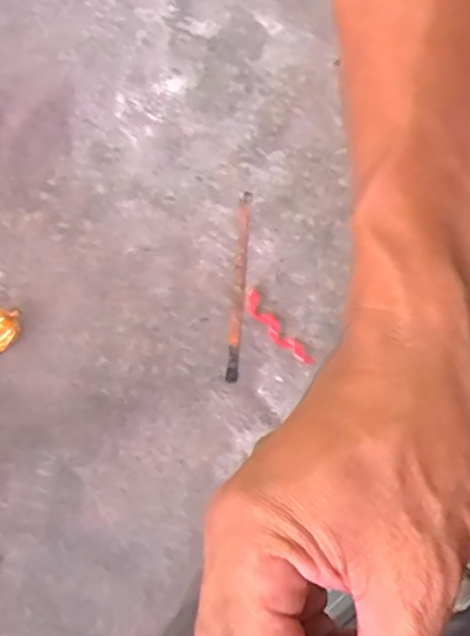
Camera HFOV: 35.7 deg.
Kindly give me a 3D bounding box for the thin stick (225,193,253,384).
[{"bbox_3d":[0.006,-0.052,1.033,0.017,0.017,0.304,5,62,0],"label":"thin stick"}]

